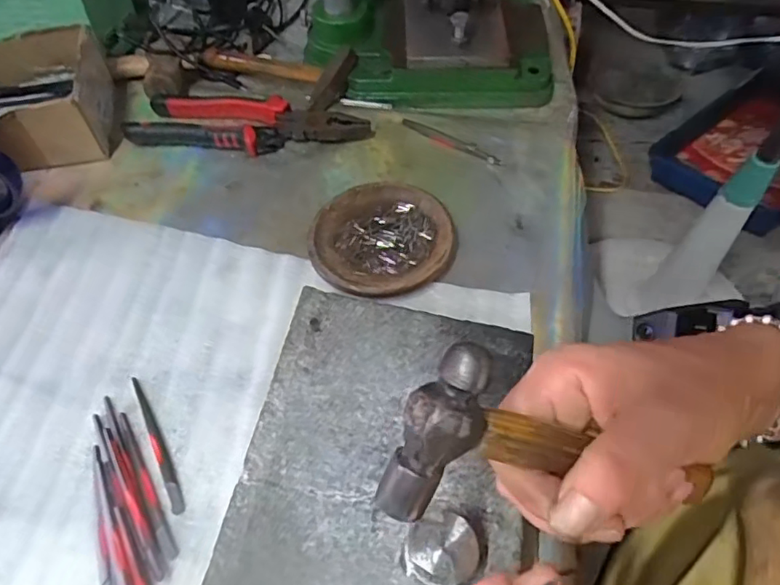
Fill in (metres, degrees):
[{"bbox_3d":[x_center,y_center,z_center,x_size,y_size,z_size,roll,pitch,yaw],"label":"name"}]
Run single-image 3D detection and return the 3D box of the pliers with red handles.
[{"bbox_3d":[-0.130,-0.157,0.535,0.217,0.024,0.057,6,56,6],"label":"pliers with red handles"}]

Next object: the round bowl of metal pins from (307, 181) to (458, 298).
[{"bbox_3d":[-0.006,-0.043,0.457,0.113,0.015,0.110,-1,56,1],"label":"round bowl of metal pins"}]

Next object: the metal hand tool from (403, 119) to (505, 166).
[{"bbox_3d":[0.057,-0.141,0.528,0.105,0.005,0.012,28,61,19],"label":"metal hand tool"}]

